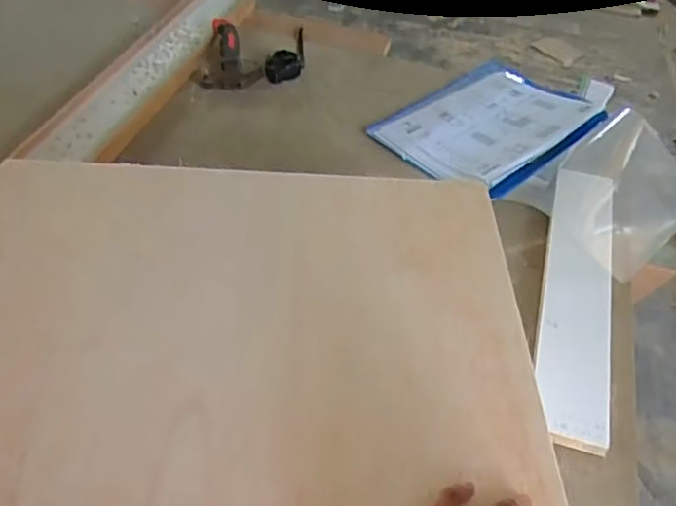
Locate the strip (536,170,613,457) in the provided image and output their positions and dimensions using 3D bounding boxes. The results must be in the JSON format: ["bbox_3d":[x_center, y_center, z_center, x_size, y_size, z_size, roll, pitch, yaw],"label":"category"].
[{"bbox_3d":[0.298,0.038,0.826,0.080,0.012,0.444,14,45,8],"label":"strip"}]

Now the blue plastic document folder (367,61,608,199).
[{"bbox_3d":[0.251,-0.214,1.076,0.356,0.028,0.255,-32,55,-32],"label":"blue plastic document folder"}]

